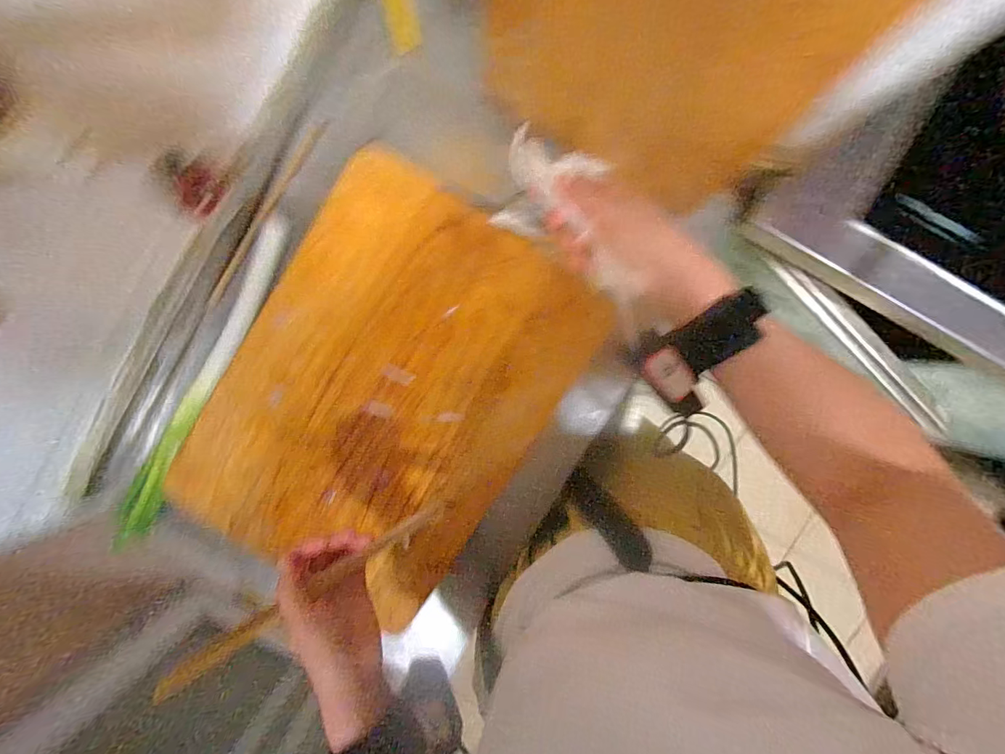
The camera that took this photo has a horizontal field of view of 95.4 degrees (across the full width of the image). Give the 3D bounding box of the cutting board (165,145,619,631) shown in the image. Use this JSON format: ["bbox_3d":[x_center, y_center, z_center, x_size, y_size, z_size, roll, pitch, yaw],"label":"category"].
[{"bbox_3d":[-0.124,0.016,0.493,0.331,0.039,0.423,30,95,-4],"label":"cutting board"}]

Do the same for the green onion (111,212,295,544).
[{"bbox_3d":[-0.334,0.010,0.505,0.046,0.021,0.401,32,95,2],"label":"green onion"}]

